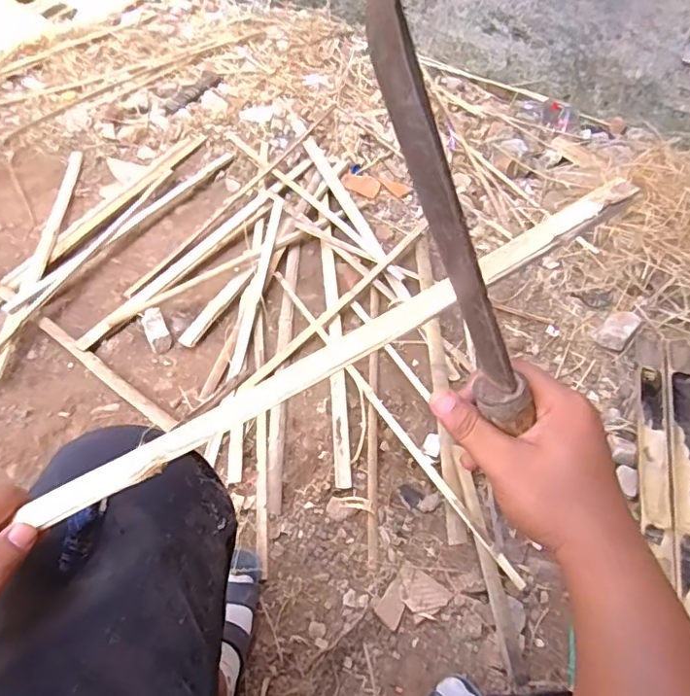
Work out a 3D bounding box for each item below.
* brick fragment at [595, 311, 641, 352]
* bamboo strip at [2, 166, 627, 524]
[{"bbox_3d":[0.584,-0.041,1.161,0.062,0.045,0.102,38,55,24],"label":"brick fragment"},{"bbox_3d":[-0.007,0.003,0.345,0.424,0.007,0.022,-29,56,-1],"label":"bamboo strip"}]

